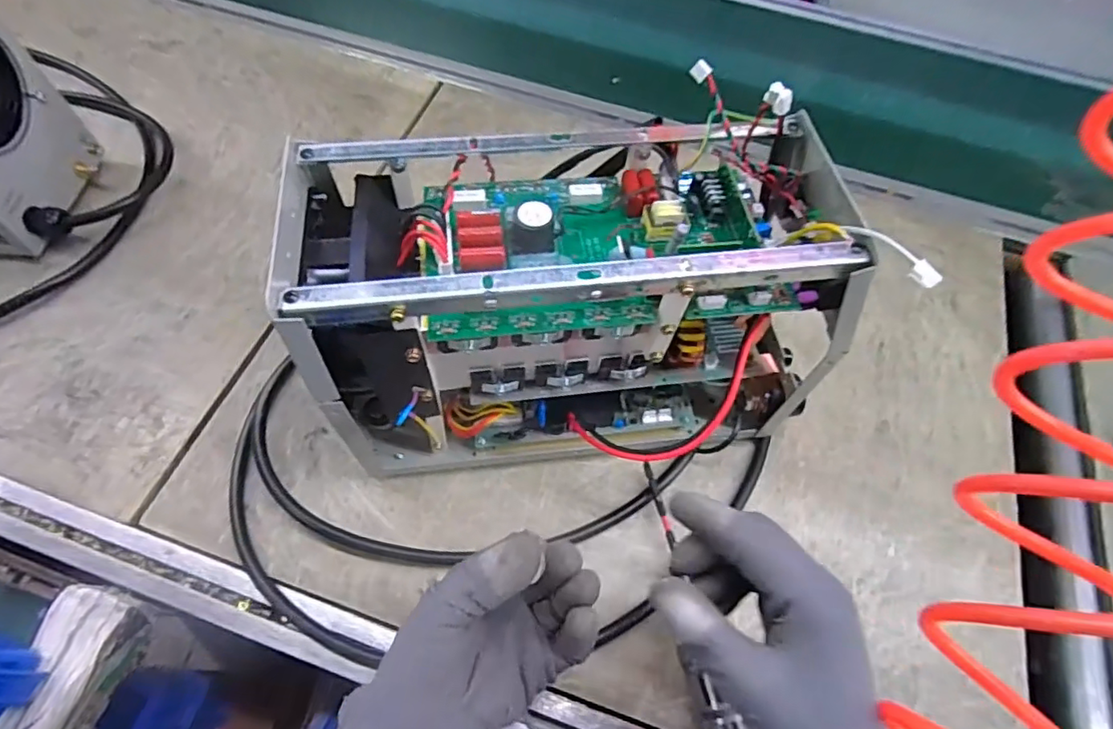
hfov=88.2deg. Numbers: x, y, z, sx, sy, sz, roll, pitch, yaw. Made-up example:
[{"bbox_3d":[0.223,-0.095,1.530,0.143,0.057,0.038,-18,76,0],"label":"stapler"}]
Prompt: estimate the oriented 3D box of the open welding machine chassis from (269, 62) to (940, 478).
[{"bbox_3d":[0.014,-0.030,0.434,0.348,0.237,0.152,-3,61,-5],"label":"open welding machine chassis"}]

